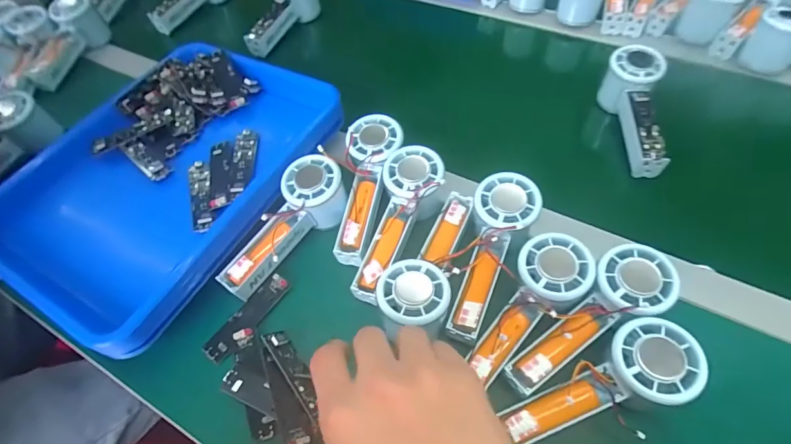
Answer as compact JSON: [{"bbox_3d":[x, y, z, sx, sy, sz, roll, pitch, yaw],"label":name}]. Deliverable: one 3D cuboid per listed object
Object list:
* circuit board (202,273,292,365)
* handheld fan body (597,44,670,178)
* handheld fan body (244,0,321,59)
[{"bbox_3d":[-0.134,0.087,0.384,0.026,0.011,0.091,33,65,23],"label":"circuit board"},{"bbox_3d":[0.269,-0.120,0.473,0.052,0.056,0.157,2,69,6],"label":"handheld fan body"},{"bbox_3d":[-0.172,-0.309,0.637,0.041,0.063,0.148,24,74,19],"label":"handheld fan body"}]

